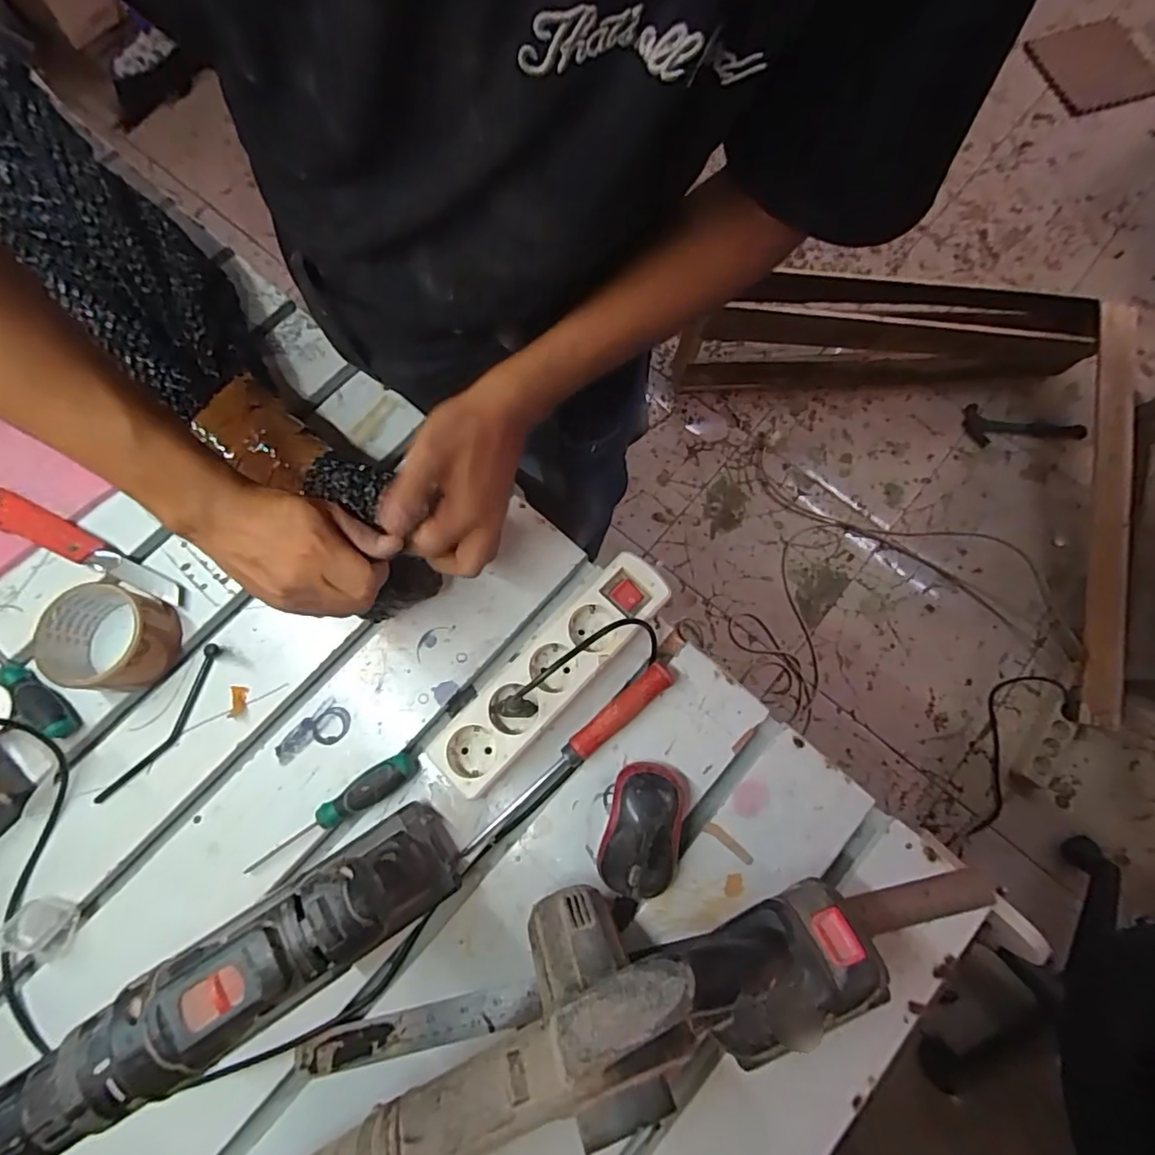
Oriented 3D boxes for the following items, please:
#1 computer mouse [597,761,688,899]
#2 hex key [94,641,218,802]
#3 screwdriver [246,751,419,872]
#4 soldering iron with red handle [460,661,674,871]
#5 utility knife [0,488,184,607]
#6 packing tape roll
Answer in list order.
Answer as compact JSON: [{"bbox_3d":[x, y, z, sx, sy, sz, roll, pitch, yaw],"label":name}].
[{"bbox_3d":[0.051,0.194,0.446,0.056,0.038,0.096,14,76,4],"label":"computer mouse"},{"bbox_3d":[-0.346,0.125,0.487,0.025,0.015,0.150,30,78,8],"label":"hex key"},{"bbox_3d":[-0.196,0.192,0.462,0.147,0.022,0.024,-34,78,-8],"label":"screwdriver"},{"bbox_3d":[-0.011,0.147,0.469,0.218,0.018,0.022,-39,78,-9],"label":"soldering iron with red handle"},{"bbox_3d":[-0.450,-0.029,0.525,0.212,0.024,0.031,24,77,7],"label":"utility knife"},{"bbox_3d":[-0.392,0.051,0.488,0.077,0.049,0.083,0,75,1],"label":"packing tape roll"}]

